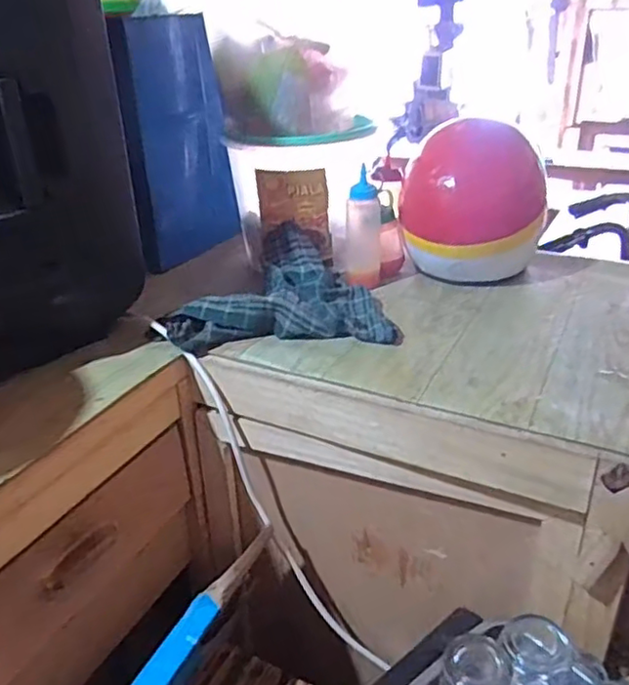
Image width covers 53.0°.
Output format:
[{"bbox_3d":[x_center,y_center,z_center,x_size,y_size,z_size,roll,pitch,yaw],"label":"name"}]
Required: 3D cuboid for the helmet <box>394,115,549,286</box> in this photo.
[{"bbox_3d":[0.245,-0.213,1.002,0.207,0.234,0.217,2,29,7],"label":"helmet"}]

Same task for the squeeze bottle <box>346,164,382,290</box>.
[{"bbox_3d":[0.078,-0.172,1.015,0.055,0.195,0.048,0,29,4],"label":"squeeze bottle"}]

